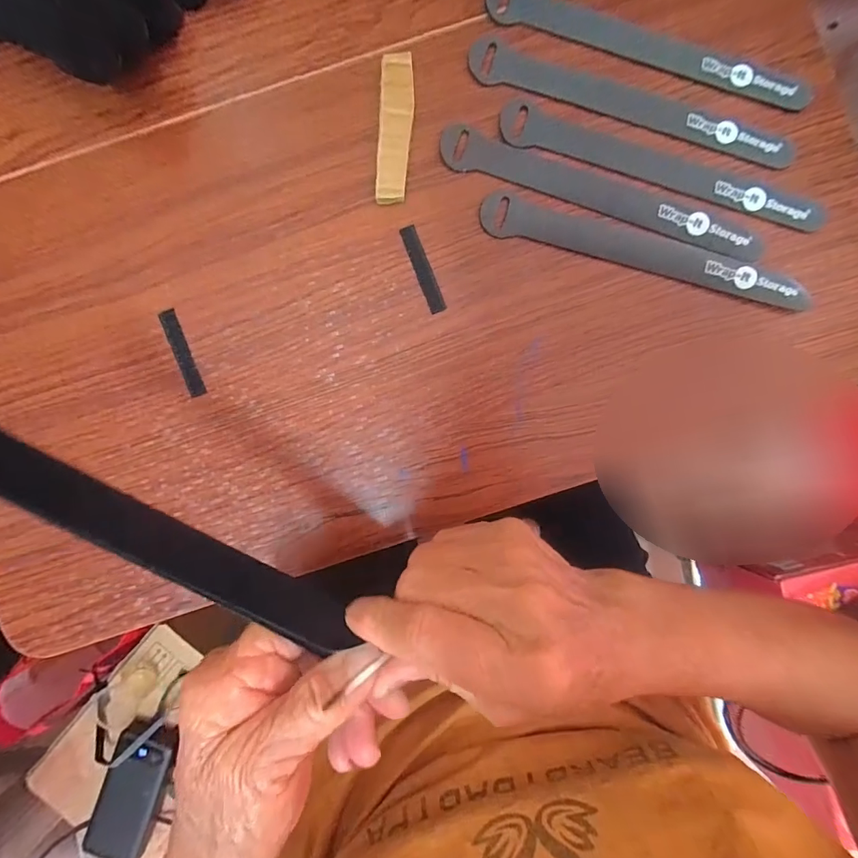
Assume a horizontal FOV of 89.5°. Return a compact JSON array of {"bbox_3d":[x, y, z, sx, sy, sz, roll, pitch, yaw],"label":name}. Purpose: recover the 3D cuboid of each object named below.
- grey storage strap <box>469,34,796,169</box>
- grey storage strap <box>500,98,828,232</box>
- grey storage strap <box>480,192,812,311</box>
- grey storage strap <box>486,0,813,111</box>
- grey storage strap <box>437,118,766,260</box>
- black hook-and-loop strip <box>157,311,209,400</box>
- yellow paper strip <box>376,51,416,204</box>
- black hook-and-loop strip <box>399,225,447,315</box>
[{"bbox_3d":[0.121,-0.195,0.259,0.196,0.006,0.026,18,91,0],"label":"grey storage strap"},{"bbox_3d":[0.139,-0.154,0.259,0.198,0.008,0.025,20,91,0],"label":"grey storage strap"},{"bbox_3d":[0.128,-0.105,0.256,0.196,0.008,0.023,16,91,0],"label":"grey storage strap"},{"bbox_3d":[0.129,-0.226,0.257,0.198,0.004,0.023,21,91,0],"label":"grey storage strap"},{"bbox_3d":[0.103,-0.141,0.257,0.196,0.005,0.024,19,91,0],"label":"grey storage strap"},{"bbox_3d":[-0.150,-0.046,0.261,0.010,0.004,0.054,-20,90,1],"label":"black hook-and-loop strip"},{"bbox_3d":[-0.019,-0.179,0.258,0.019,0.007,0.086,3,91,0],"label":"yellow paper strip"},{"bbox_3d":[-0.004,-0.097,0.260,0.010,0.004,0.054,-22,90,1],"label":"black hook-and-loop strip"}]

